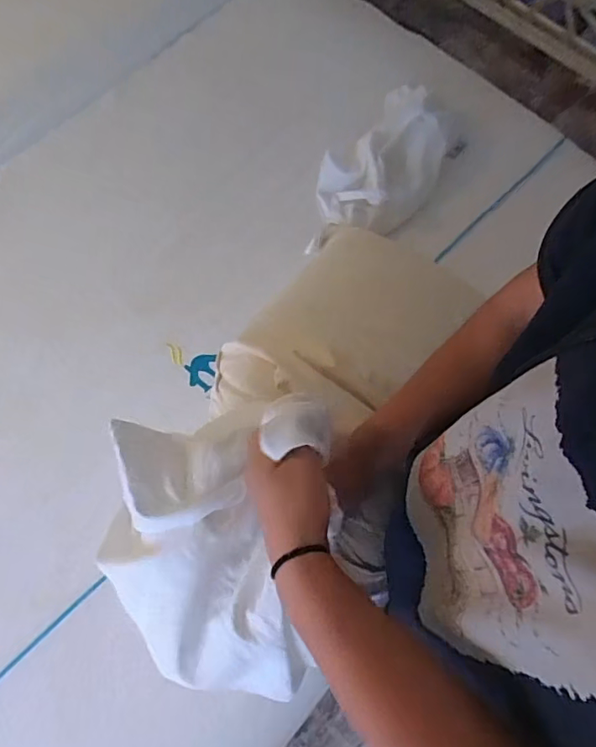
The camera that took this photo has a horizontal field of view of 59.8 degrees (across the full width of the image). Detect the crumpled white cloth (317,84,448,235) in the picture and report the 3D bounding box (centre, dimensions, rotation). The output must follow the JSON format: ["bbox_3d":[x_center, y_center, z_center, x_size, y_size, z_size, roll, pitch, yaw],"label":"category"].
[{"bbox_3d":[0.160,-0.378,0.955,0.181,0.116,0.298,41,79,13],"label":"crumpled white cloth"}]

